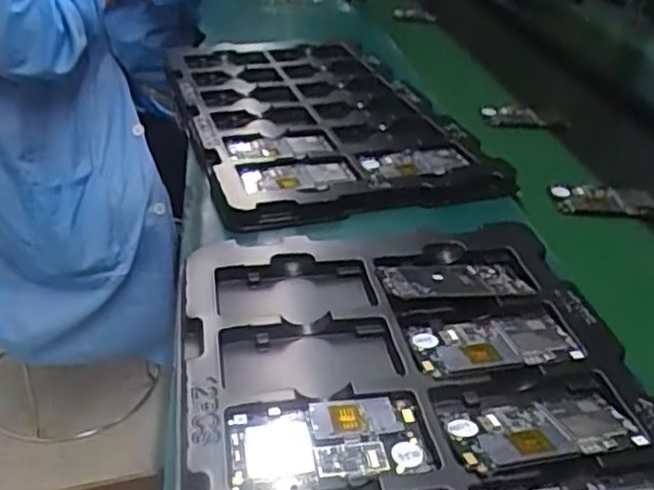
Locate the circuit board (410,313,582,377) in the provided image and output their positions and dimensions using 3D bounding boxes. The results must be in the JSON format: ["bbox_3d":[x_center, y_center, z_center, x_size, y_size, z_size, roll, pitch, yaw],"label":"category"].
[{"bbox_3d":[0.130,0.076,0.532,0.123,0.009,0.064,-2,33,-10],"label":"circuit board"}]

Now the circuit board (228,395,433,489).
[{"bbox_3d":[0.001,0.127,0.446,0.128,0.006,0.069,-3,33,-11],"label":"circuit board"}]

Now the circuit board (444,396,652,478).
[{"bbox_3d":[0.143,0.123,0.461,0.125,0.008,0.059,-5,34,-14],"label":"circuit board"}]

